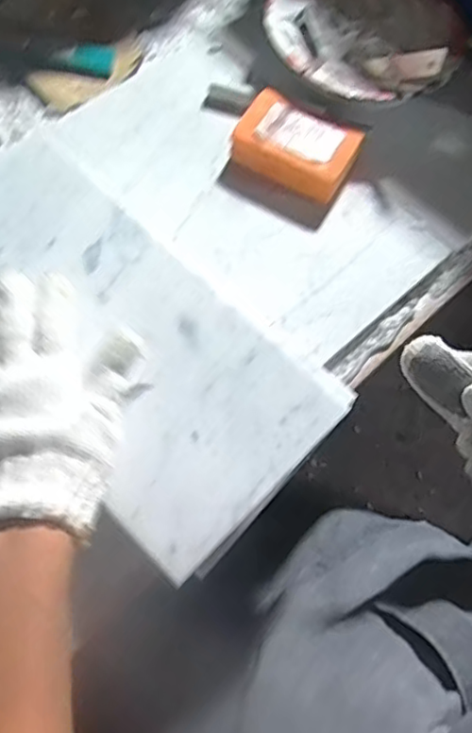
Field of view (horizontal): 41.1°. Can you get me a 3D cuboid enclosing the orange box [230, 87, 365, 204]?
[{"bbox_3d":[0.048,-0.179,0.512,0.094,0.032,0.060,30,68,8],"label":"orange box"}]

